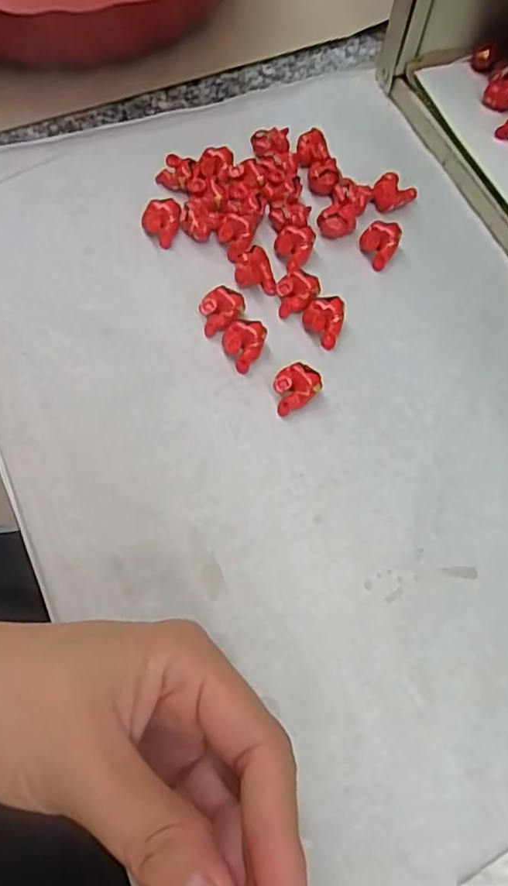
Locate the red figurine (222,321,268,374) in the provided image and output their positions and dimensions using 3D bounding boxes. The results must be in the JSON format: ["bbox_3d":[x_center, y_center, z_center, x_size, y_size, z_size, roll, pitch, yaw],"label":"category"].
[{"bbox_3d":[-0.005,-0.045,0.270,0.018,0.014,0.020,9,66,1],"label":"red figurine"}]

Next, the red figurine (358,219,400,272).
[{"bbox_3d":[0.063,-0.101,0.298,0.018,0.014,0.020,18,66,5],"label":"red figurine"}]

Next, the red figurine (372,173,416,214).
[{"bbox_3d":[0.074,-0.134,0.314,0.024,0.012,0.016,-38,73,-18],"label":"red figurine"}]

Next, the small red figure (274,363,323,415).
[{"bbox_3d":[0.019,-0.025,0.262,0.021,0.012,0.017,-23,69,-13],"label":"small red figure"}]

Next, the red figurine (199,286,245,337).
[{"bbox_3d":[-0.015,-0.063,0.277,0.021,0.011,0.016,-29,71,-15],"label":"red figurine"}]

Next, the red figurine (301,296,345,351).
[{"bbox_3d":[0.032,-0.058,0.278,0.018,0.012,0.020,10,66,1],"label":"red figurine"}]

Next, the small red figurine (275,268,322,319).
[{"bbox_3d":[0.021,-0.073,0.283,0.020,0.013,0.017,1,66,-3],"label":"small red figurine"}]

